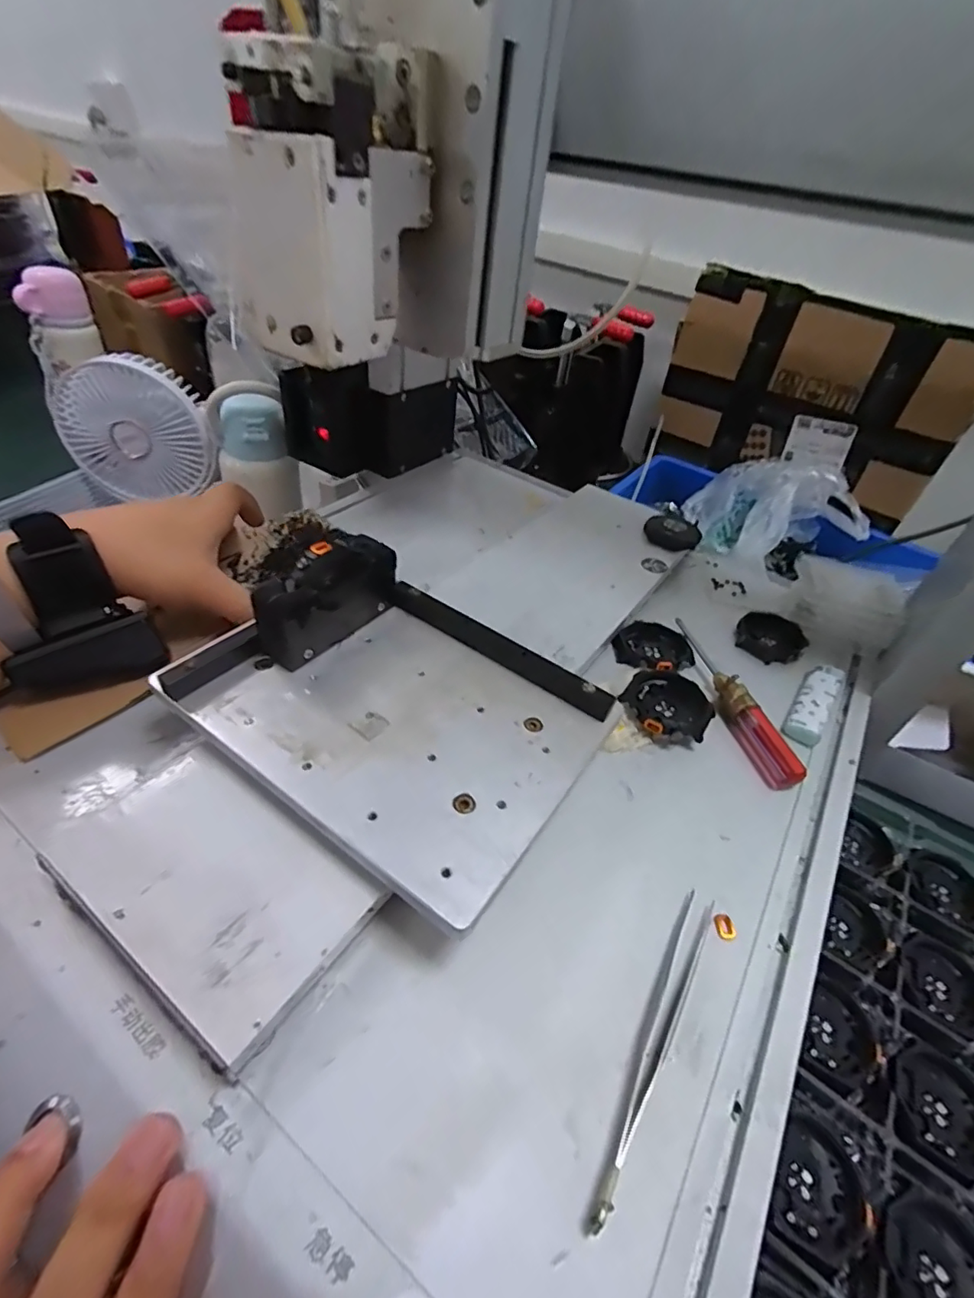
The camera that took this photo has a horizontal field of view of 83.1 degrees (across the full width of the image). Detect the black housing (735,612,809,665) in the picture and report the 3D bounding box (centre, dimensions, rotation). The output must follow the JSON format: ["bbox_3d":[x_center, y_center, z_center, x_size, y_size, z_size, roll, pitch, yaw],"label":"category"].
[{"bbox_3d":[0.222,-0.011,0.427,0.048,0.012,0.061,36,49,28],"label":"black housing"}]

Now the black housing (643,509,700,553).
[{"bbox_3d":[0.165,-0.103,0.482,0.044,0.014,0.045,-11,44,-20],"label":"black housing"}]

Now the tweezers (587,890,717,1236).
[{"bbox_3d":[0.067,0.152,0.219,0.013,0.007,0.127,28,45,22],"label":"tweezers"}]

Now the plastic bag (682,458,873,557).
[{"bbox_3d":[0.368,-0.188,0.721,0.220,0.085,0.138,-7,45,-17],"label":"plastic bag"}]

